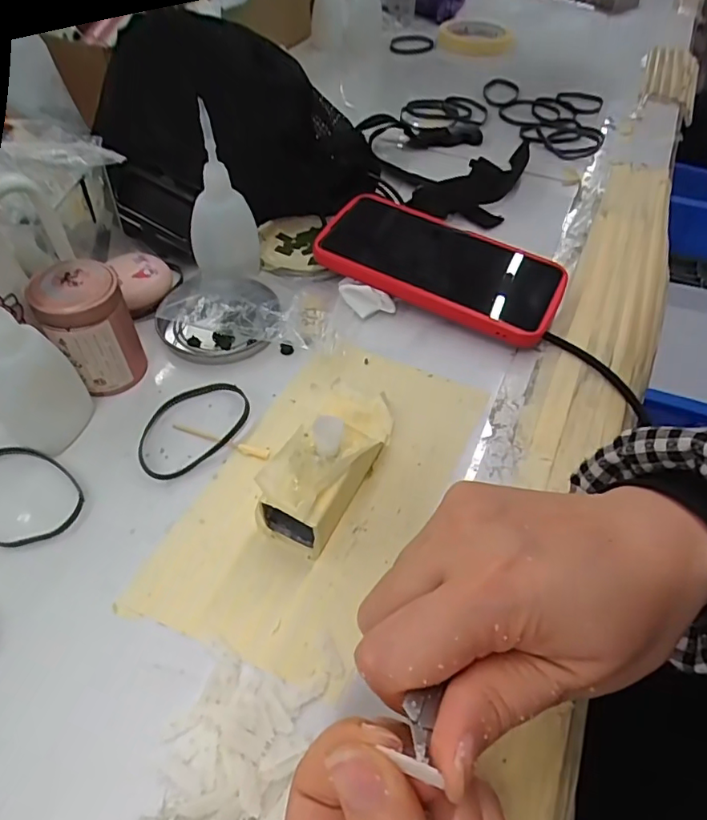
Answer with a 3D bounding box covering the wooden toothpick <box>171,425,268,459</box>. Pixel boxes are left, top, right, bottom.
[{"bbox_3d":[-0.074,0.016,0.301,0.058,0.004,0.006,18,52,11],"label":"wooden toothpick"}]

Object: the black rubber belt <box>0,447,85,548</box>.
[{"bbox_3d":[-0.170,0.042,0.273,0.068,0.004,0.048,27,54,17],"label":"black rubber belt"}]

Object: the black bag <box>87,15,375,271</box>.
[{"bbox_3d":[-0.086,-0.208,0.401,0.189,0.119,0.111,-20,55,-20],"label":"black bag"}]

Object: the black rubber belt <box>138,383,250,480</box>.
[{"bbox_3d":[-0.092,0.007,0.305,0.047,0.007,0.071,38,58,24],"label":"black rubber belt"}]

